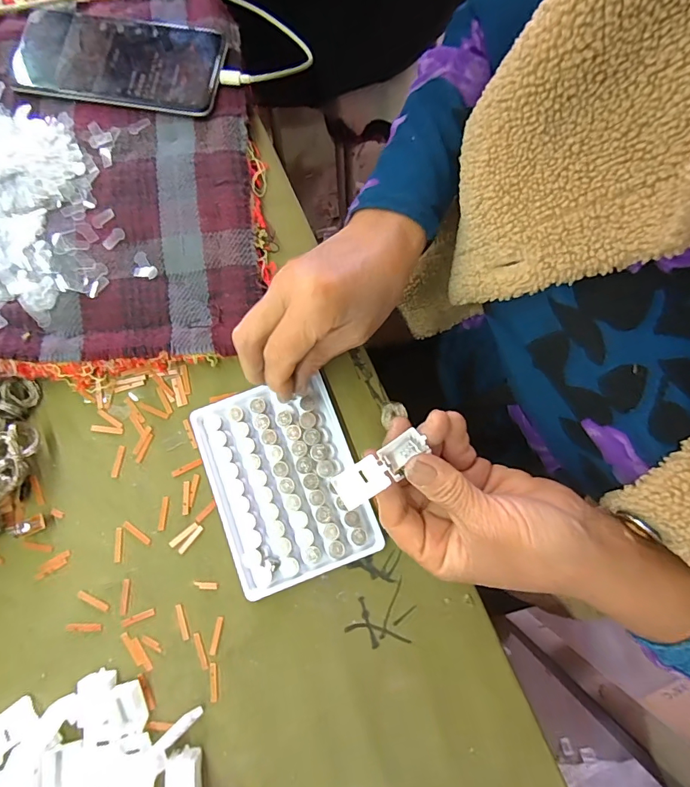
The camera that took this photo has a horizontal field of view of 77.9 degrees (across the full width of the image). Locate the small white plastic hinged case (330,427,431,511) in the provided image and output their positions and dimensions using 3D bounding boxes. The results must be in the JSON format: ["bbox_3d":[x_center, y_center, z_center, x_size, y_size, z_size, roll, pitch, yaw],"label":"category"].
[{"bbox_3d":[0.019,0.040,0.233,0.054,0.014,0.019,-34,81,-15],"label":"small white plastic hinged case"}]

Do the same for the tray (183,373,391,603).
[{"bbox_3d":[-0.041,0.056,0.284,0.095,0.012,0.127,-21,80,-5],"label":"tray"}]

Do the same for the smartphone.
[{"bbox_3d":[-0.180,-0.264,0.337,0.164,0.009,0.075,10,79,1],"label":"smartphone"}]

